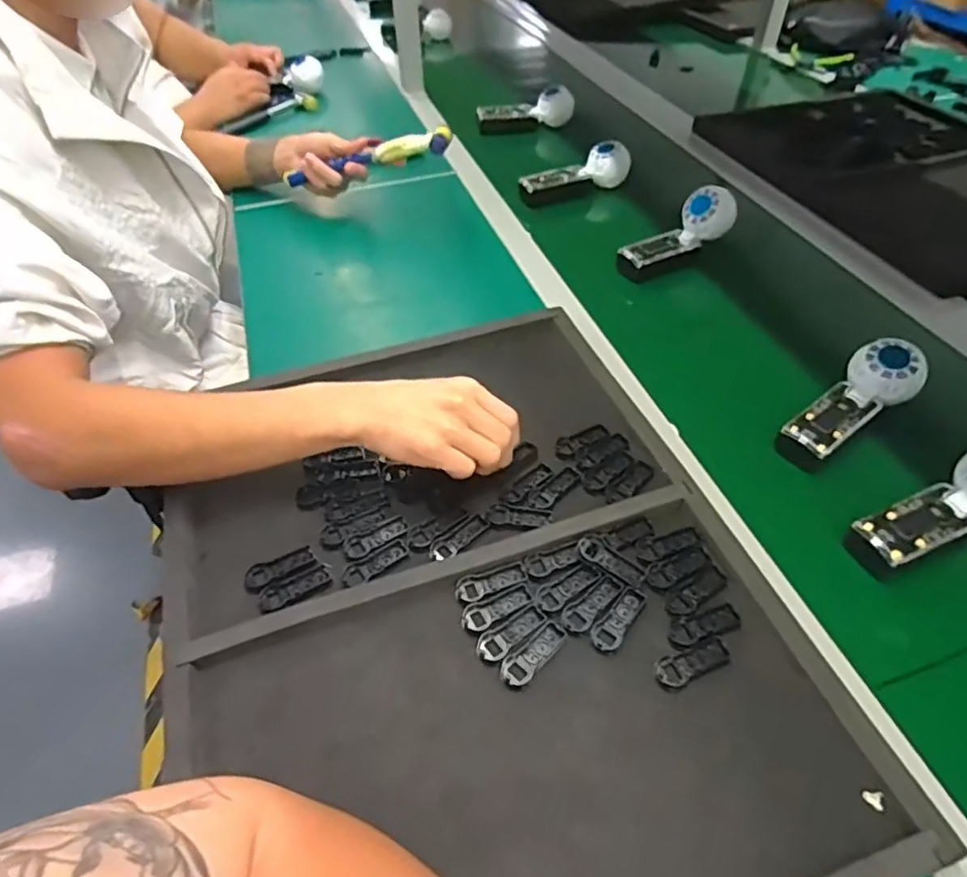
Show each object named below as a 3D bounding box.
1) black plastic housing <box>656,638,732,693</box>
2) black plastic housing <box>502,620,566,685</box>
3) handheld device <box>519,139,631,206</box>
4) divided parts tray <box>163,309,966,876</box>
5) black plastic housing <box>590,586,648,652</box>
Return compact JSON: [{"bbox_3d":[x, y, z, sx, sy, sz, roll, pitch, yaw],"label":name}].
[{"bbox_3d":[0.146,0.156,0.425,0.054,0.004,0.021,-17,48,-12],"label":"black plastic housing"},{"bbox_3d":[0.036,0.151,0.433,0.021,0.004,0.055,33,57,30],"label":"black plastic housing"},{"bbox_3d":[0.139,-0.401,0.931,0.175,0.059,0.061,-18,48,-13],"label":"handheld device"},{"bbox_3d":[-0.019,0.103,0.472,0.416,0.026,0.535,-17,49,-12],"label":"divided parts tray"},{"bbox_3d":[0.100,0.131,0.448,0.021,0.004,0.056,32,56,30],"label":"black plastic housing"}]

